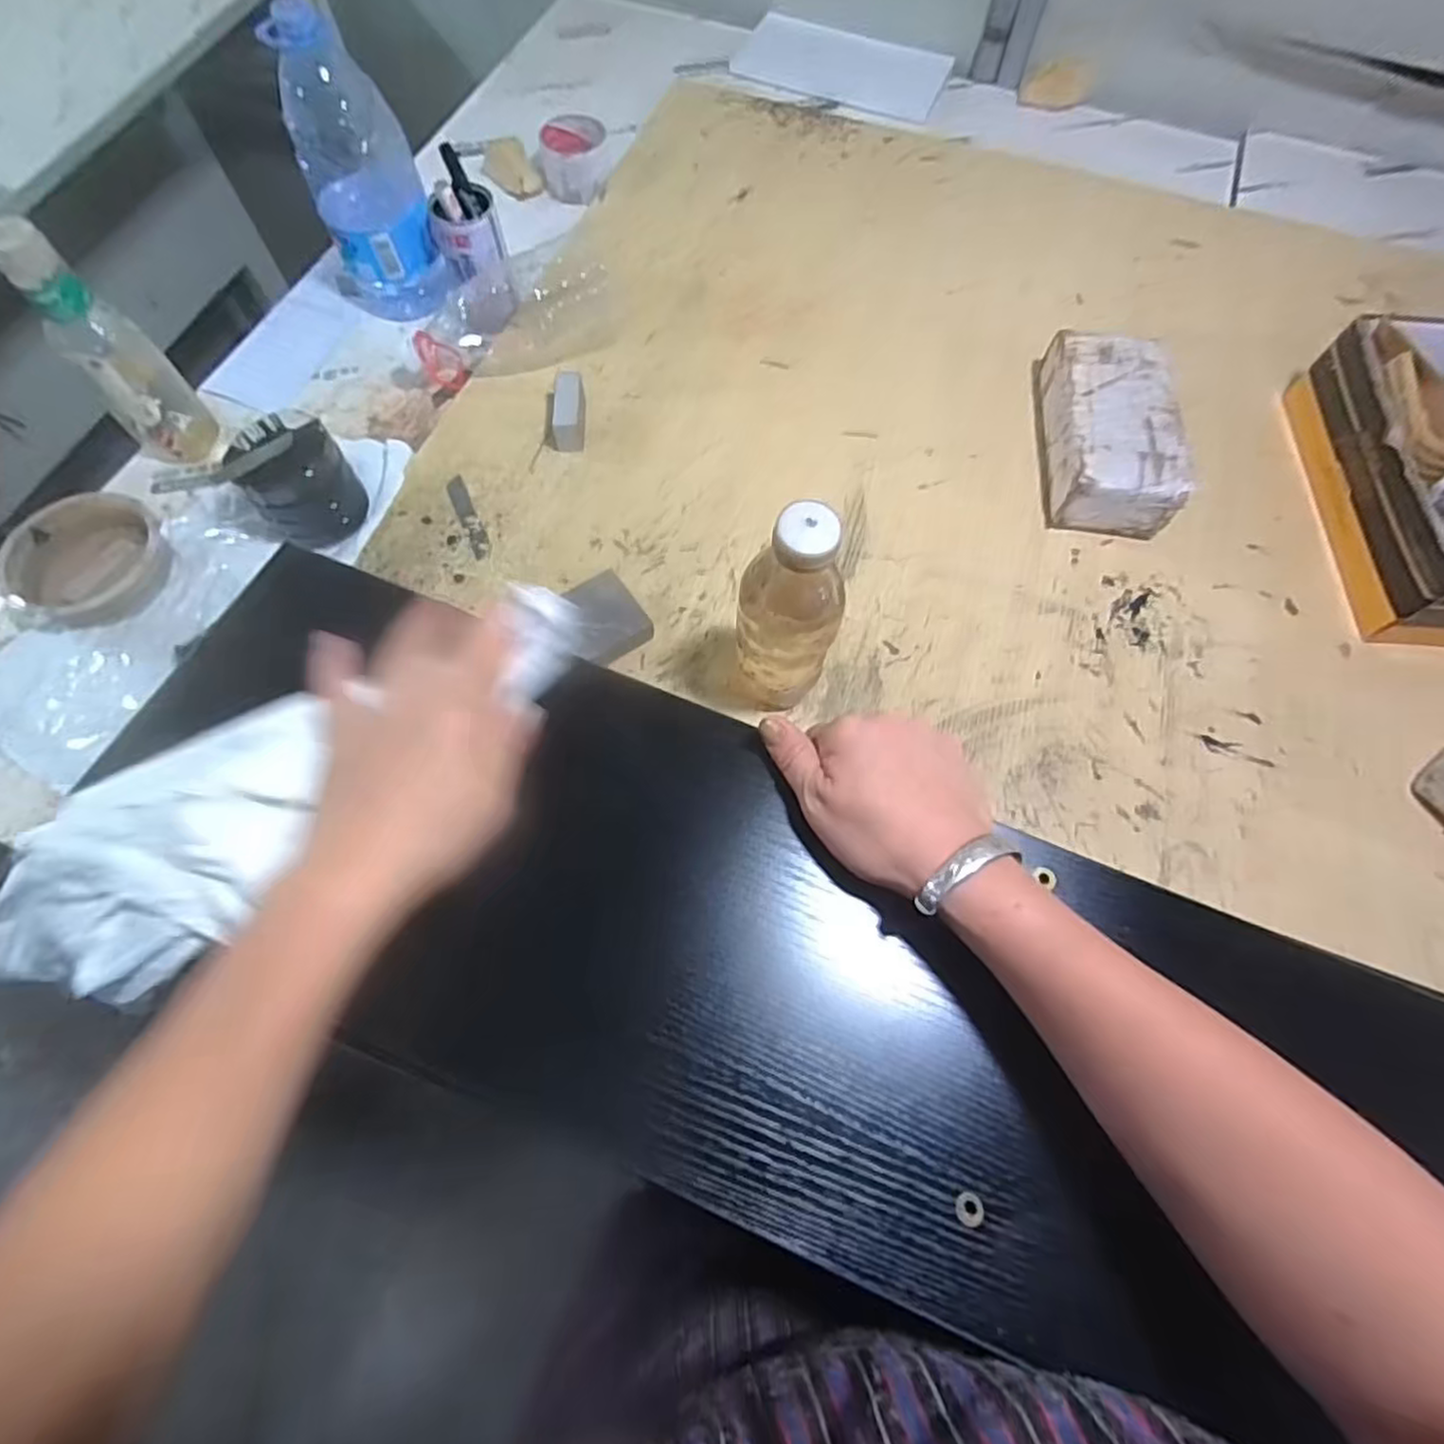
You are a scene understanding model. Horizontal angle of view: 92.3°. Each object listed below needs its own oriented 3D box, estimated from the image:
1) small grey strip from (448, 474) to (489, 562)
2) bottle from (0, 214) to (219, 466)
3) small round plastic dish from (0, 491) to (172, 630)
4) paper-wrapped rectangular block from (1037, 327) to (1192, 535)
[{"bbox_3d":[-0.238,-0.193,0.648,0.017,0.004,0.098,-23,69,-12],"label":"small grey strip"},{"bbox_3d":[-0.537,-0.328,0.610,0.066,0.191,0.063,-32,71,-16],"label":"bottle"},{"bbox_3d":[-0.555,-0.140,0.607,0.118,0.031,0.132,28,68,9],"label":"small round plastic dish"},{"bbox_3d":[0.377,-0.285,0.677,0.112,0.066,0.216,6,66,0],"label":"paper-wrapped rectangular block"}]

